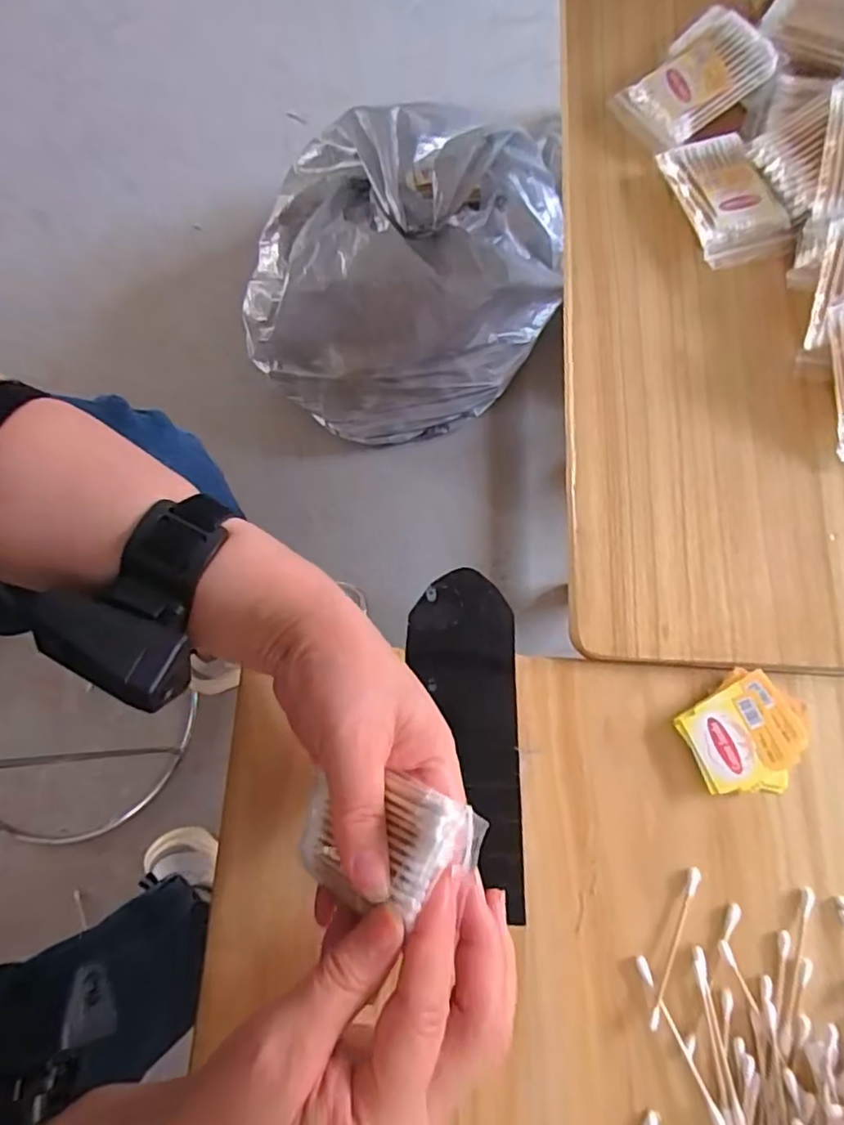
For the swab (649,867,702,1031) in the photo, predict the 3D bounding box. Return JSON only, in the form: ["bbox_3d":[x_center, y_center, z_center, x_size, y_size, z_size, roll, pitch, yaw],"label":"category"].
[{"bbox_3d":[0.122,0.185,0.291,0.006,0.007,0.073,22,78,7],"label":"swab"}]

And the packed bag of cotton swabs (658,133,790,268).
[{"bbox_3d":[0.195,-0.232,0.386,0.054,0.011,0.092,-16,77,-2],"label":"packed bag of cotton swabs"}]

